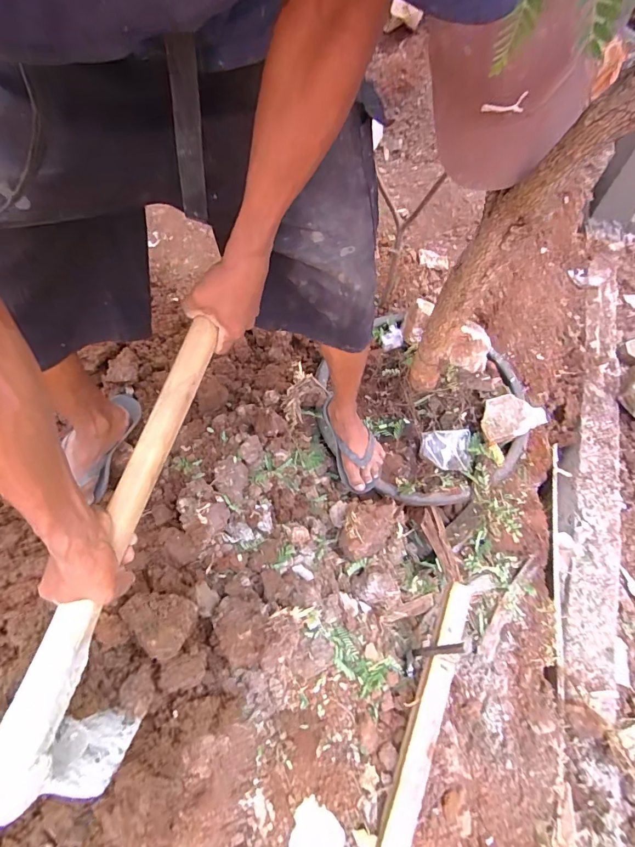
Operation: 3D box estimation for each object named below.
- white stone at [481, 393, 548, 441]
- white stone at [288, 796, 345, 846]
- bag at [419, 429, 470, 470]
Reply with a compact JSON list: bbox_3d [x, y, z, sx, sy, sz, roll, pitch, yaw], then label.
[{"bbox_3d":[0.465,-0.020,0.979,0.146,0.052,0.104,-9,60,-8],"label":"white stone"},{"bbox_3d":[-0.009,0.649,0.637,0.083,0.020,0.084,38,65,19],"label":"white stone"},{"bbox_3d":[0.299,0.056,0.955,0.111,0.021,0.101,6,59,1],"label":"bag"}]

